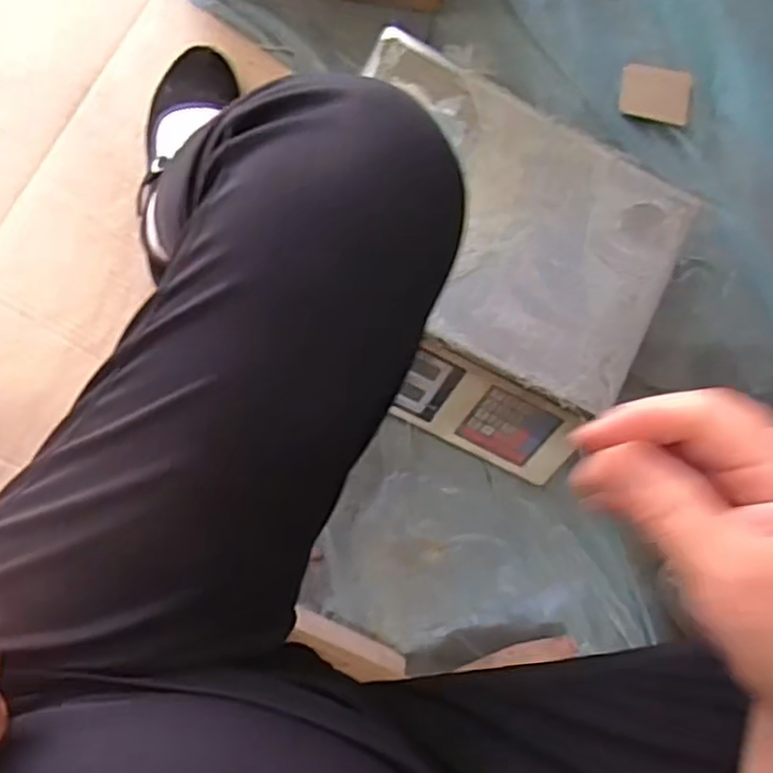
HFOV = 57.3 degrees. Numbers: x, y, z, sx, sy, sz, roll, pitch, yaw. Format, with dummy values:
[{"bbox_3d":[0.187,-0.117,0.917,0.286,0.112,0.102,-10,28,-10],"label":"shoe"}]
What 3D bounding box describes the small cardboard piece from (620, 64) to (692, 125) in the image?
[{"bbox_3d":[0.290,-0.313,0.758,0.078,0.008,0.057,10,85,-2],"label":"small cardboard piece"}]

